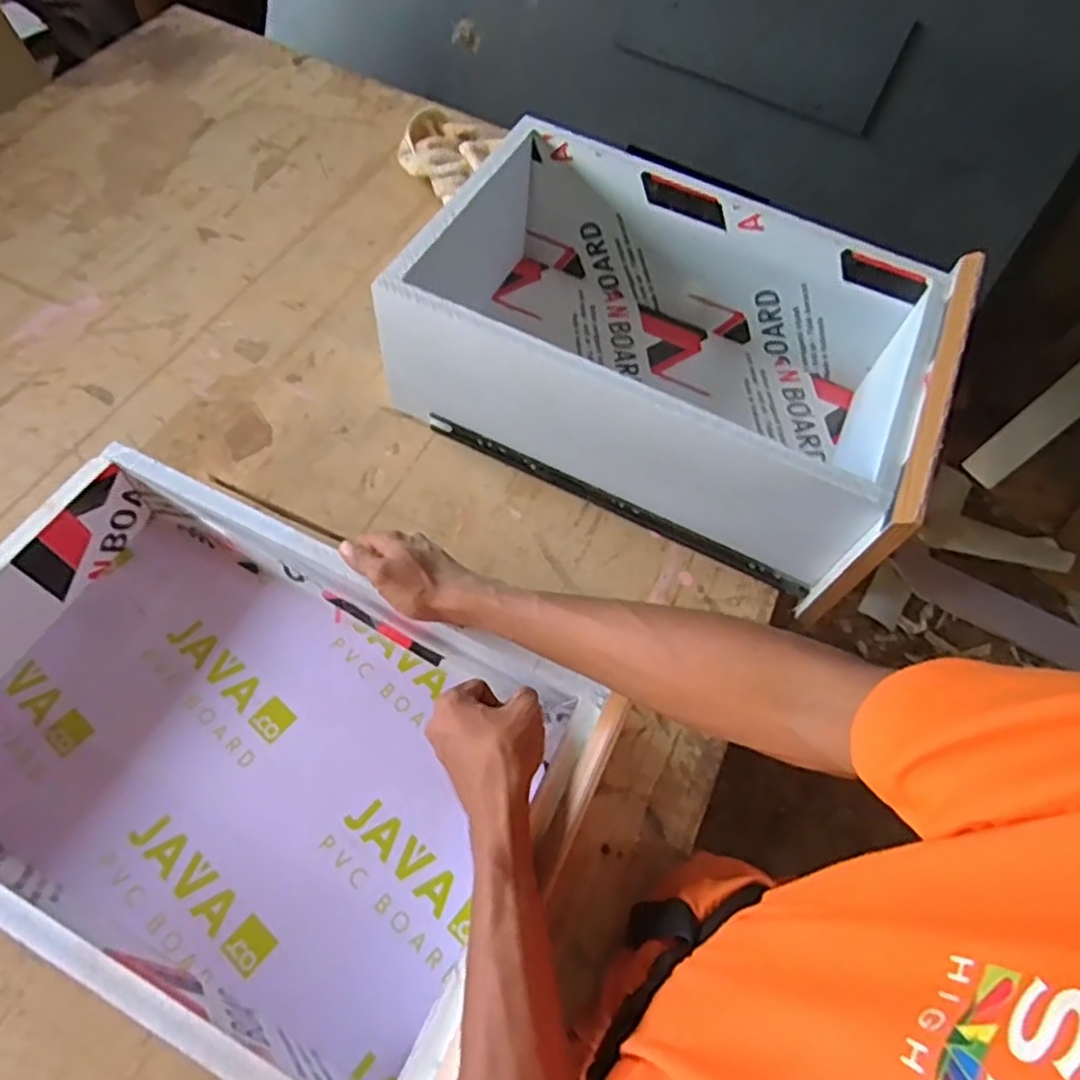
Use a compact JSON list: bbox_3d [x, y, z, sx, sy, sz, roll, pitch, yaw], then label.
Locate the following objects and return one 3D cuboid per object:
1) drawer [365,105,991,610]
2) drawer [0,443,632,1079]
[{"bbox_3d":[0.122,-0.211,0.755,0.545,0.174,0.352,25,61,10],"label":"drawer"},{"bbox_3d":[-0.236,0.163,0.553,0.518,0.118,0.333,30,62,13],"label":"drawer"}]

